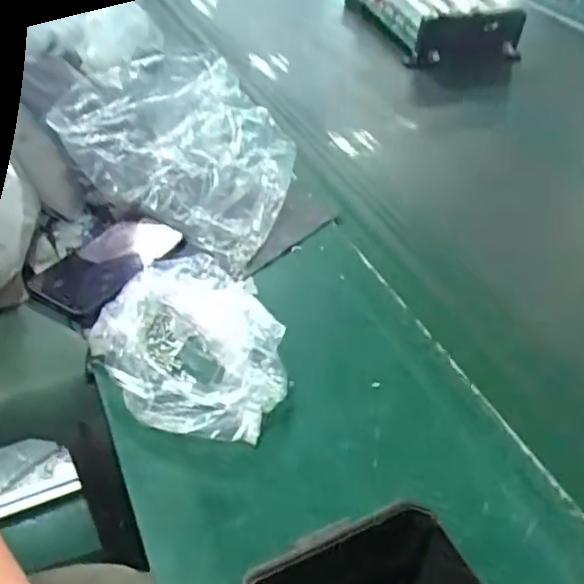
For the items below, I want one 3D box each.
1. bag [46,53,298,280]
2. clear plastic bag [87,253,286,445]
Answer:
[{"bbox_3d":[-0.109,-0.155,0.691,0.250,0.110,0.209,27,46,23],"label":"bag"},{"bbox_3d":[-0.090,0.041,0.523,0.146,0.041,0.190,-10,44,-16],"label":"clear plastic bag"}]

